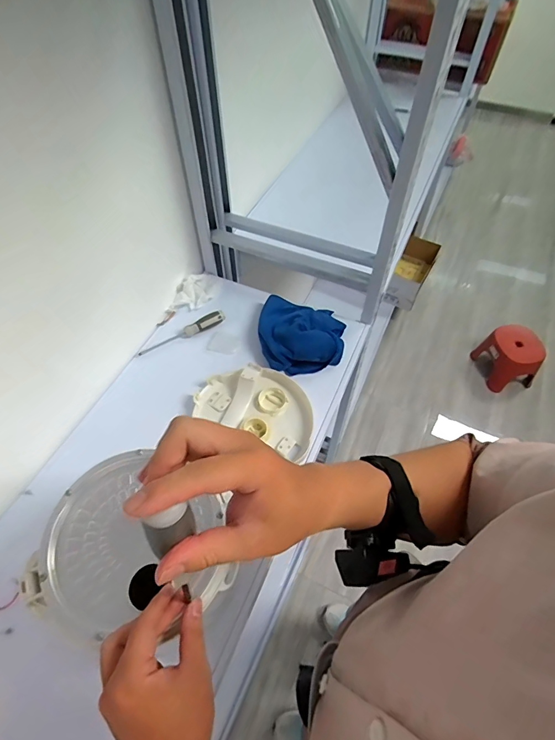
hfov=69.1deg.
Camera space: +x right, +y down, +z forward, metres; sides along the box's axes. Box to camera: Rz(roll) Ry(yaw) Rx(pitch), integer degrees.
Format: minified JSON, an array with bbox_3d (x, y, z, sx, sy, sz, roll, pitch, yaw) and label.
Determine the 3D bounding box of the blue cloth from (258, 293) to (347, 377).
[{"bbox_3d":[0.046,-0.078,0.802,0.171,0.071,0.170,6,56,5],"label":"blue cloth"}]

